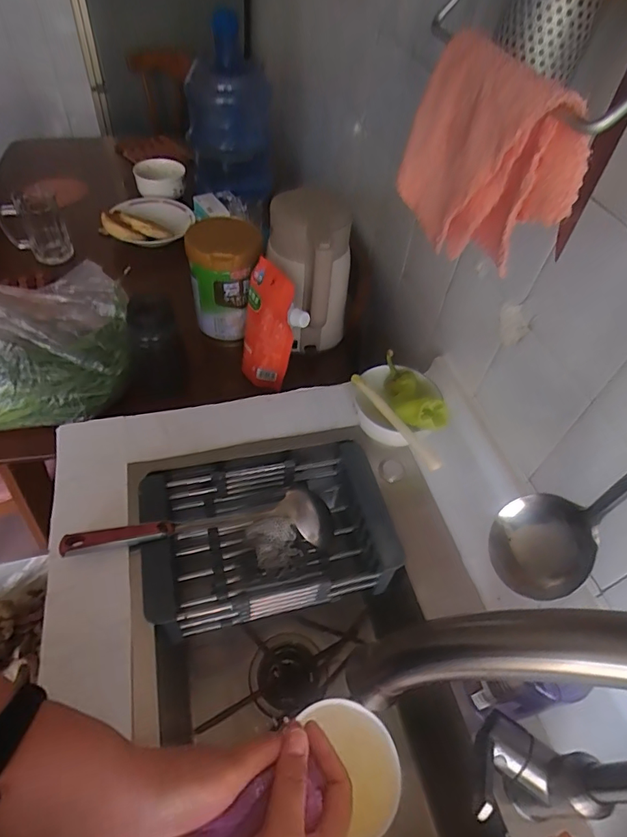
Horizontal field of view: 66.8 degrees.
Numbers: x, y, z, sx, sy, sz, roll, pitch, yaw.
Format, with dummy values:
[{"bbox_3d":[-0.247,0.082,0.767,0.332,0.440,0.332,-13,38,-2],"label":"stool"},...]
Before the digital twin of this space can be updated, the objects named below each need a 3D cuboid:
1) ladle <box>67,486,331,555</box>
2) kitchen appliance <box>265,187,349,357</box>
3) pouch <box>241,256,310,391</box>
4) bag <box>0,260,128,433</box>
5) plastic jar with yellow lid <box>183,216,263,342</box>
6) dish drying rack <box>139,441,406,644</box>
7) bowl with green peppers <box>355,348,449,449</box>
[{"bbox_3d":[-0.131,0.142,0.607,0.342,0.060,0.075,-2,51,-24],"label":"ladle"},{"bbox_3d":[-0.008,-0.240,0.847,0.140,0.266,0.149,4,53,0],"label":"kitchen appliance"},{"bbox_3d":[-0.076,-0.136,0.764,0.062,0.187,0.142,-30,59,-27],"label":"pouch"},{"bbox_3d":[-0.475,-0.132,0.719,0.323,0.224,0.208,-3,51,-8],"label":"bag"},{"bbox_3d":[-0.160,-0.258,0.870,0.123,0.202,0.118,3,50,-4],"label":"plastic jar with yellow lid"},{"bbox_3d":[-0.061,0.156,0.647,0.305,0.100,0.198,-10,52,-14],"label":"dish drying rack"},{"bbox_3d":[0.116,-0.026,0.696,0.123,0.098,0.142,3,50,-4],"label":"bowl with green peppers"}]

